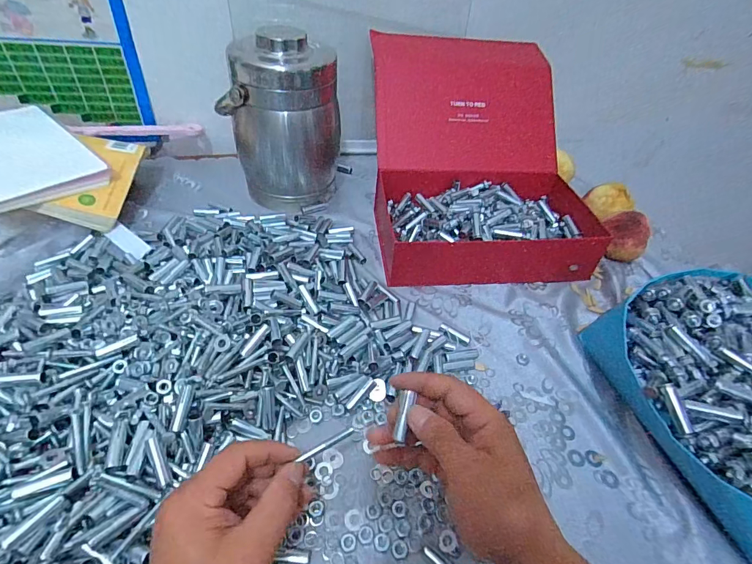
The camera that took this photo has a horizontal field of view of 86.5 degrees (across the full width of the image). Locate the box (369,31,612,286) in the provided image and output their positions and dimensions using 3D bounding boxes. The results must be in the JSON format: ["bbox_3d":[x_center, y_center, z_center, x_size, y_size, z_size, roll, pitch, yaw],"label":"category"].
[{"bbox_3d":[0.153,-0.195,0.610,0.299,0.208,0.347,0,45,-7],"label":"box"}]

